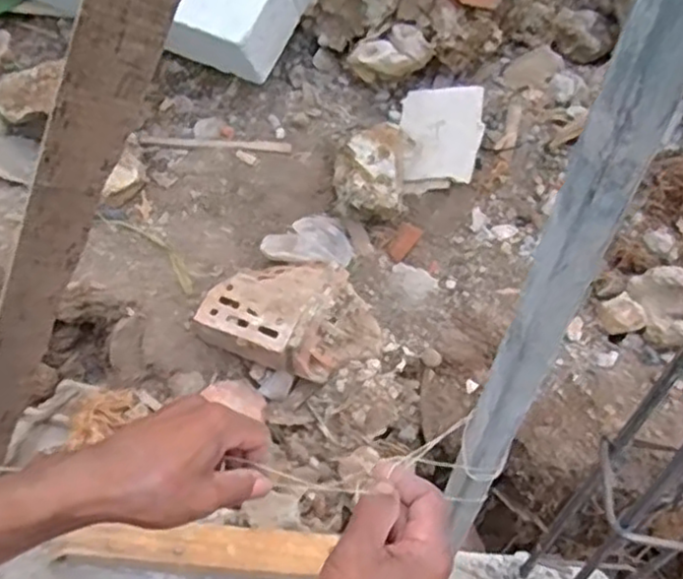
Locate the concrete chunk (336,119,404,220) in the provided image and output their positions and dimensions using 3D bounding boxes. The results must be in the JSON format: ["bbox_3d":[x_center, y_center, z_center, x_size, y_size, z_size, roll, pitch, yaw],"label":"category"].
[{"bbox_3d":[0.038,-0.155,0.940,0.095,0.068,0.133,7,51,2],"label":"concrete chunk"}]

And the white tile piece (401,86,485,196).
[{"bbox_3d":[0.137,-0.212,0.959,0.110,0.015,0.160,-6,66,24],"label":"white tile piece"}]

